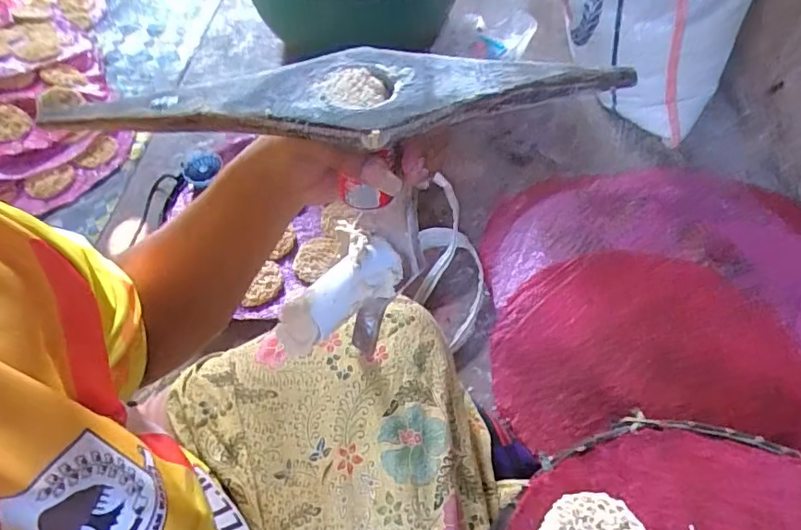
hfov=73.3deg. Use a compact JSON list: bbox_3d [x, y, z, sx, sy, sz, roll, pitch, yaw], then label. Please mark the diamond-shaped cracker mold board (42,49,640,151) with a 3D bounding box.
[{"bbox_3d":[-0.025,-0.085,0.271,0.274,0.013,0.064,-6,54,-5],"label":"diamond-shaped cracker mold board"}]

